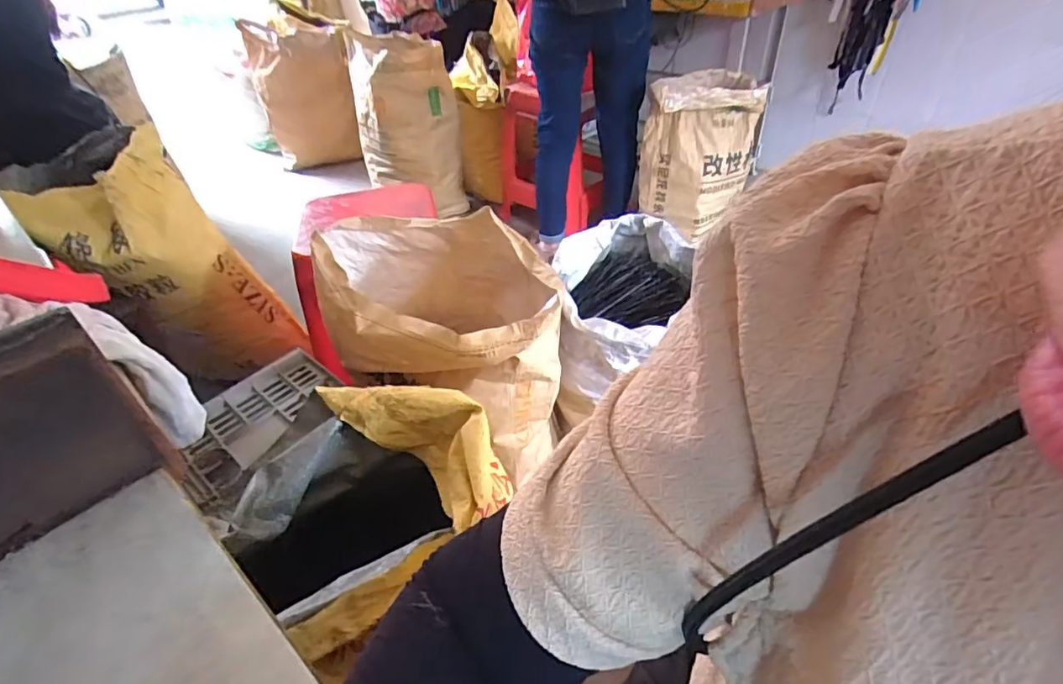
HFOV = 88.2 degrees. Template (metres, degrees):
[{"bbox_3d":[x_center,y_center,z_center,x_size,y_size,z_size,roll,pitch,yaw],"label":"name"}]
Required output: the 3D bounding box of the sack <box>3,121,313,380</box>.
[{"bbox_3d":[-0.799,-0.142,1.259,0.381,0.543,0.162,-31,46,-30],"label":"sack"}]

